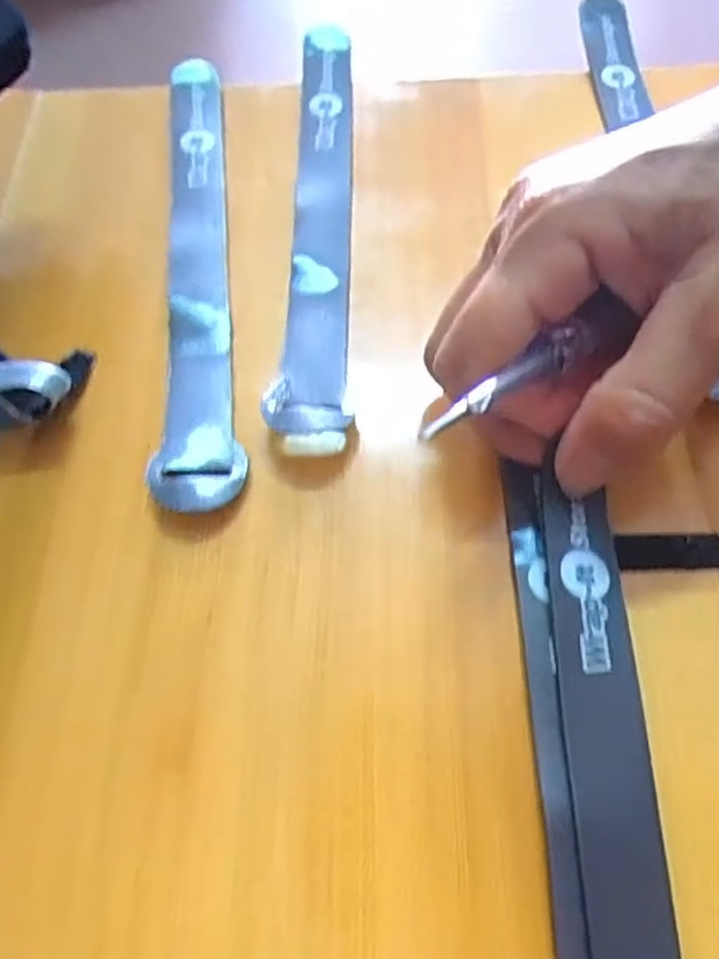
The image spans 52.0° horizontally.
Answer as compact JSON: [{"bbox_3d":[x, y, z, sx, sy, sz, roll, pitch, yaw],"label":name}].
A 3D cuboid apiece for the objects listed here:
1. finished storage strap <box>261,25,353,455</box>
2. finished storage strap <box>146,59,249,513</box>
[{"bbox_3d":[-0.016,-0.094,0.256,0.024,0.011,0.196,-2,60,2],"label":"finished storage strap"},{"bbox_3d":[-0.057,-0.077,0.253,0.025,0.007,0.200,-8,60,-2],"label":"finished storage strap"}]

